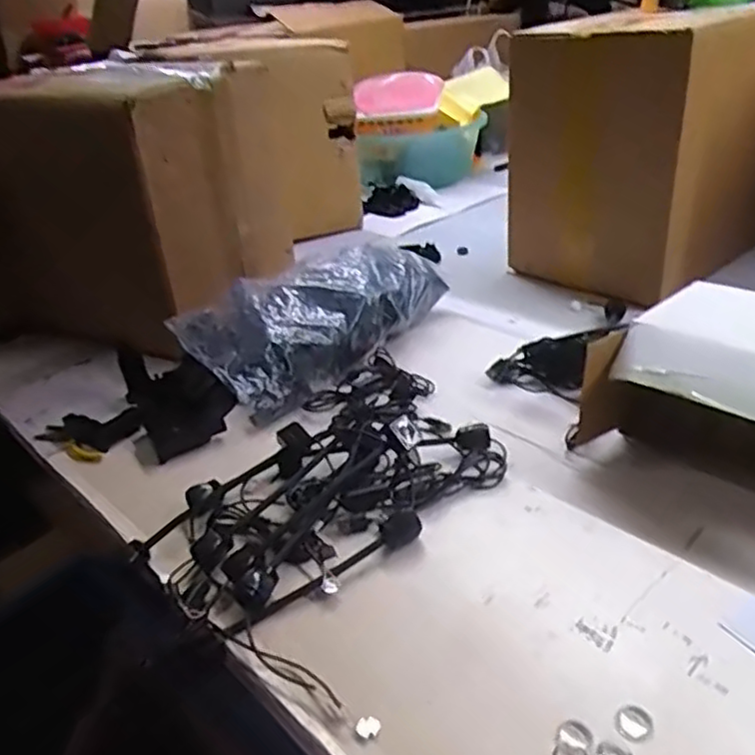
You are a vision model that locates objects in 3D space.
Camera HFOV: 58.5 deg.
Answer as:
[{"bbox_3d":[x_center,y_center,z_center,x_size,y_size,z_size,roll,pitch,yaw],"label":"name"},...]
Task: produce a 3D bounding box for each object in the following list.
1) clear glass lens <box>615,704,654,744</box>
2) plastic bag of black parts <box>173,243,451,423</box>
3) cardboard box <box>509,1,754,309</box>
[{"bbox_3d":[0.165,0.223,0.433,0.023,0.004,0.022,-24,34,-27],"label":"clear glass lens"},{"bbox_3d":[-0.081,-0.083,0.910,0.356,0.103,0.198,-30,37,-34],"label":"plastic bag of black parts"},{"bbox_3d":[0.453,-0.367,1.042,0.457,0.344,0.275,-27,35,-31],"label":"cardboard box"}]

